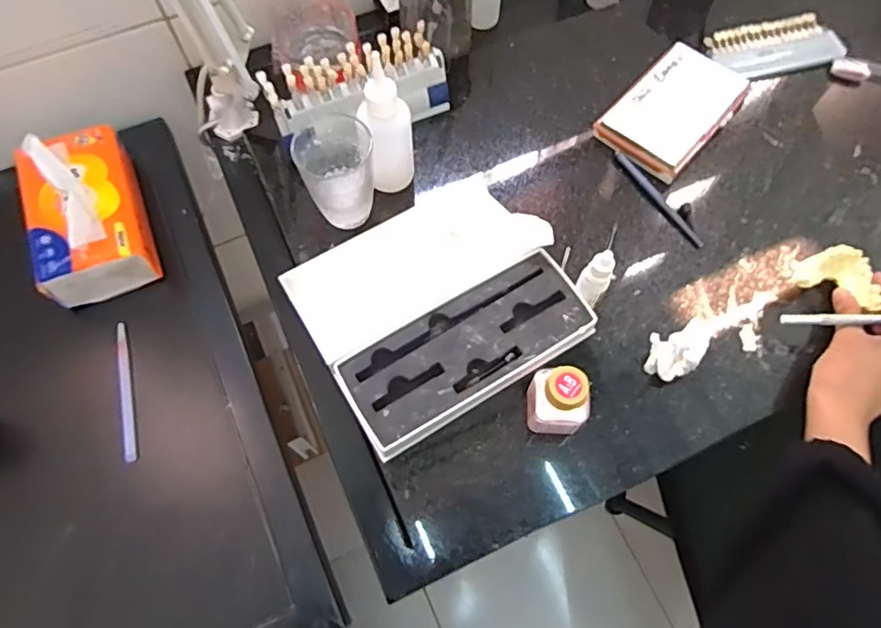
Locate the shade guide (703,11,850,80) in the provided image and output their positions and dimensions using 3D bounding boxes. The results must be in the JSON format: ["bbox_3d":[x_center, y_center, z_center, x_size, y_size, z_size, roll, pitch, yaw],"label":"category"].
[{"bbox_3d":[0.374,-0.299,0.645,0.146,0.010,0.072,-15,67,-6],"label":"shade guide"}]

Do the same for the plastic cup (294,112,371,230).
[{"bbox_3d":[-0.094,-0.131,0.530,0.062,0.084,0.068,0,66,1],"label":"plastic cup"}]

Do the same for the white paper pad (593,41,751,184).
[{"bbox_3d":[0.242,-0.212,0.601,0.096,0.021,0.156,39,72,16],"label":"white paper pad"}]

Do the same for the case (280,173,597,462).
[{"bbox_3d":[-0.001,-0.013,0.501,0.216,0.035,0.187,-28,68,-11],"label":"case"}]

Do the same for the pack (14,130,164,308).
[{"bbox_3d":[-0.368,-0.118,0.587,0.106,0.104,0.182,-18,68,-7],"label":"pack"}]

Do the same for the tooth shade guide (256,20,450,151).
[{"bbox_3d":[-0.076,-0.218,0.562,0.174,0.079,0.035,-20,67,-8],"label":"tooth shade guide"}]

